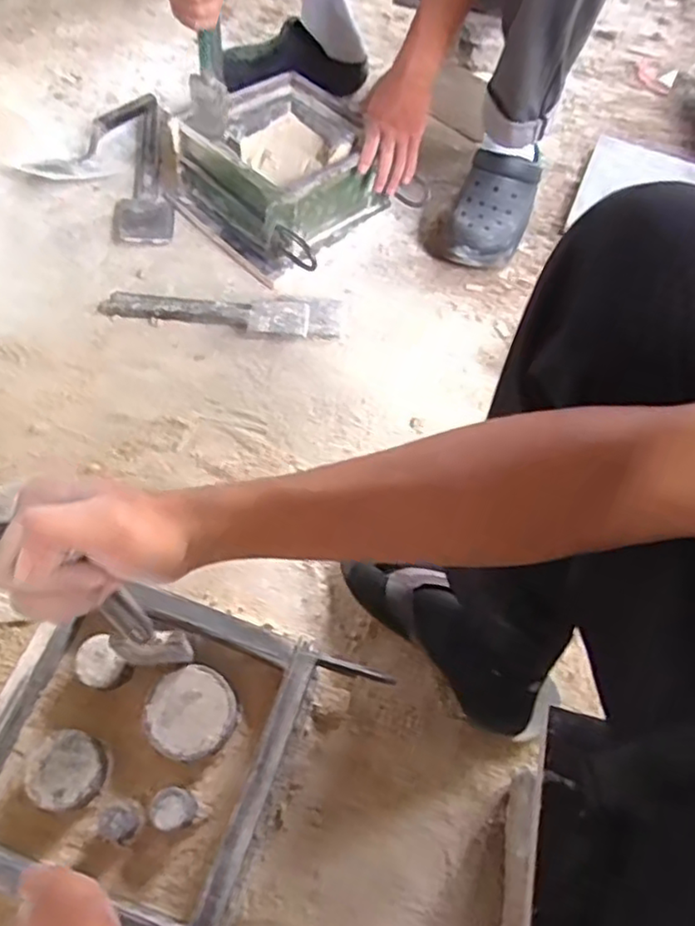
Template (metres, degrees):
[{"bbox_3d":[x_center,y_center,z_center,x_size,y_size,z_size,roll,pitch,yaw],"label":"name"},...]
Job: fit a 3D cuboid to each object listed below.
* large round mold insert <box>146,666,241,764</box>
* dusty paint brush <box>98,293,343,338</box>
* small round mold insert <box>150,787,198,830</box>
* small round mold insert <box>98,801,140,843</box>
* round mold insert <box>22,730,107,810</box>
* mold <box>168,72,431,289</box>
[{"bbox_3d":[-0.133,0.217,0.572,0.072,0.036,0.070,0,58,0],"label":"large round mold insert"},{"bbox_3d":[-0.172,-0.207,0.906,0.322,0.016,0.062,3,62,-2],"label":"dusty paint brush"},{"bbox_3d":[-0.139,0.279,0.534,0.032,0.031,0.029,13,59,8],"label":"small round mold insert"},{"bbox_3d":[-0.181,0.286,0.529,0.025,0.040,0.029,-3,58,-2],"label":"small round mold insert"},{"bbox_3d":[-0.228,0.253,0.545,0.058,0.039,0.055,0,58,0],"label":"round mold insert"},{"bbox_3d":[-0.083,-0.415,0.958,0.287,0.130,0.257,40,66,16],"label":"mold"}]

